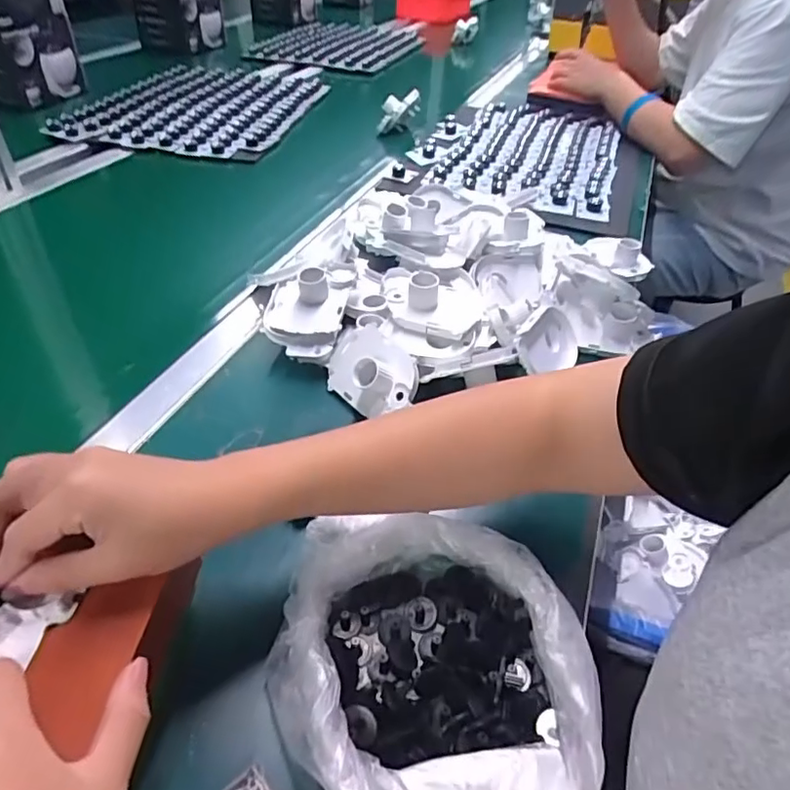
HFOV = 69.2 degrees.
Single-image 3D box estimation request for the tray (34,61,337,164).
[{"bbox_3d":[-0.344,-0.580,1.116,0.356,0.035,0.562,7,41,3],"label":"tray"}]

